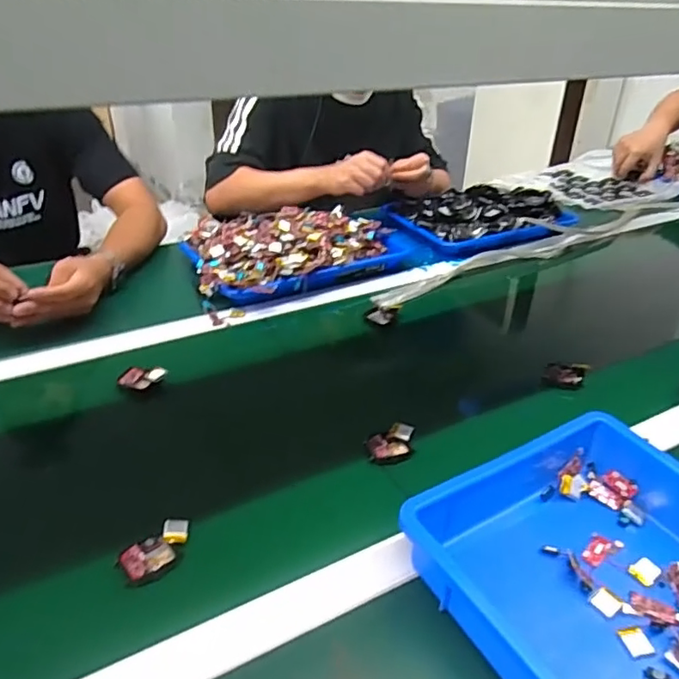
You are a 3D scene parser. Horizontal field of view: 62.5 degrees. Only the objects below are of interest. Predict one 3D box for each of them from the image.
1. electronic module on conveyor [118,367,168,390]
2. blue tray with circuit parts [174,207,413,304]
[{"bbox_3d":[-0.232,0.046,0.666,0.052,0.016,0.028,-3,30,-3],"label":"electronic module on conveyor"},{"bbox_3d":[-0.063,-0.151,0.925,0.355,0.070,0.226,-13,32,-20],"label":"blue tray with circuit parts"}]

